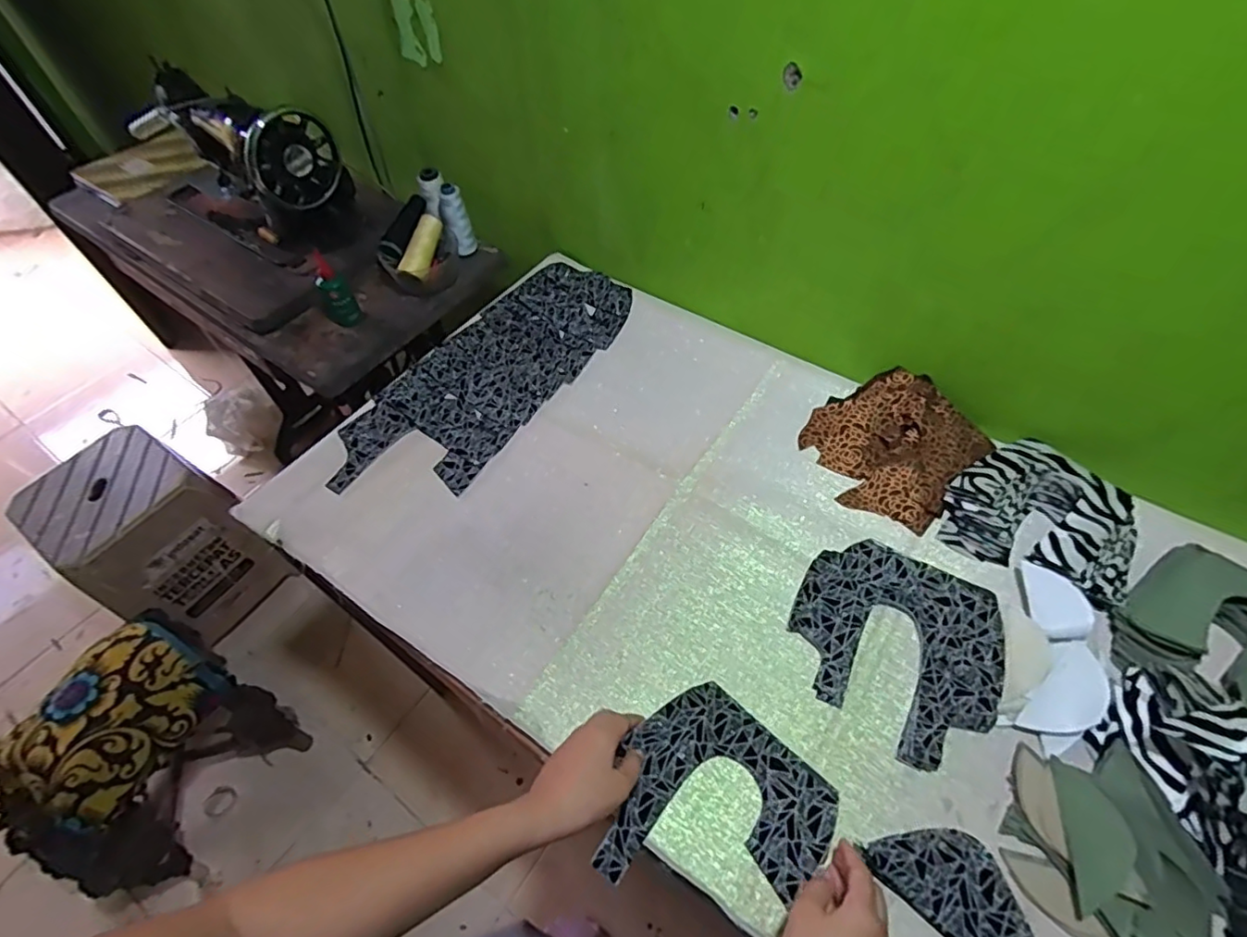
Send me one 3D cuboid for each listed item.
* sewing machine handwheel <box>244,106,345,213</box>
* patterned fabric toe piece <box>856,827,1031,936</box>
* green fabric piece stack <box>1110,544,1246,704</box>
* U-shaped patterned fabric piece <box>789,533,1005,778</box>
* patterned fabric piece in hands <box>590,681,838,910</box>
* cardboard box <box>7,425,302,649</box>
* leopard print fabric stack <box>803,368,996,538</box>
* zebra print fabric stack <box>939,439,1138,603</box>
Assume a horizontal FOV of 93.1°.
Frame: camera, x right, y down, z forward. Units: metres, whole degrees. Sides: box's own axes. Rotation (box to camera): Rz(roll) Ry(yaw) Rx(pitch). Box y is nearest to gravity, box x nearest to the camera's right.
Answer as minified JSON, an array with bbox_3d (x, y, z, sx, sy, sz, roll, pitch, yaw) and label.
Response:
[{"bbox_3d":[-0.488,-0.457,0.879,0.031,0.122,0.139,24,59,17],"label":"sewing machine handwheel"},{"bbox_3d":[0.273,0.337,0.468,0.141,0.010,0.075,37,64,24],"label":"patterned fabric toe piece"},{"bbox_3d":[0.572,0.159,0.552,0.157,0.052,0.166,-40,63,-23],"label":"green fabric piece stack"},{"bbox_3d":[0.267,0.171,0.584,0.191,0.018,0.191,24,59,17],"label":"U-shaped patterned fabric piece"},{"bbox_3d":[0.074,0.296,0.509,0.171,0.017,0.180,39,62,23],"label":"patterned fabric piece in hands"},{"bbox_3d":[-1.004,0.150,1.302,0.314,0.359,0.295,28,61,19],"label":"cardboard box"},{"bbox_3d":[0.321,-0.032,0.711,0.179,0.045,0.182,38,65,24],"label":"leopard print fabric stack"},{"bbox_3d":[0.457,0.045,0.637,0.183,0.050,0.157,33,62,22],"label":"zebra print fabric stack"}]

